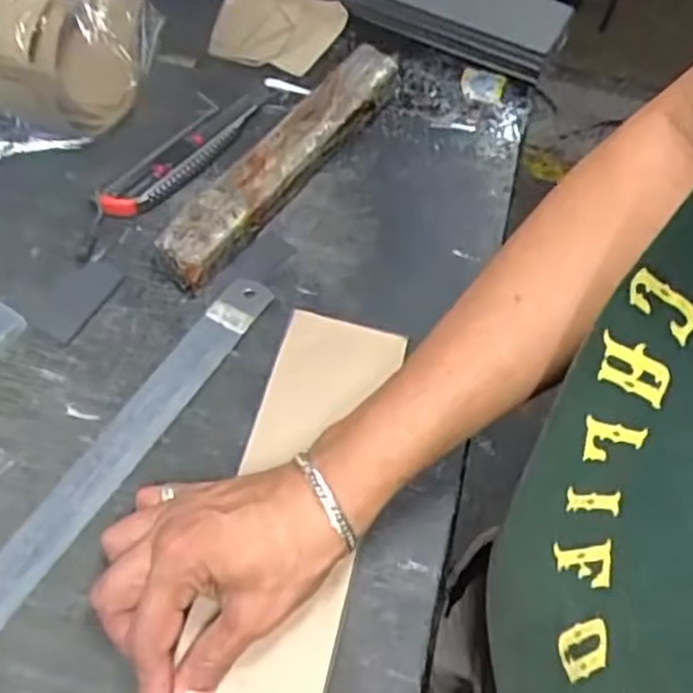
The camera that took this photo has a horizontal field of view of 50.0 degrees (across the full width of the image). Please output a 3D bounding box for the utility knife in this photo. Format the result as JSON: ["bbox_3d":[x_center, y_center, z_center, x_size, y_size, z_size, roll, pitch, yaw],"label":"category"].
[{"bbox_3d":[-0.122,-0.154,0.575,0.034,0.012,0.168,31,60,16],"label":"utility knife"}]

